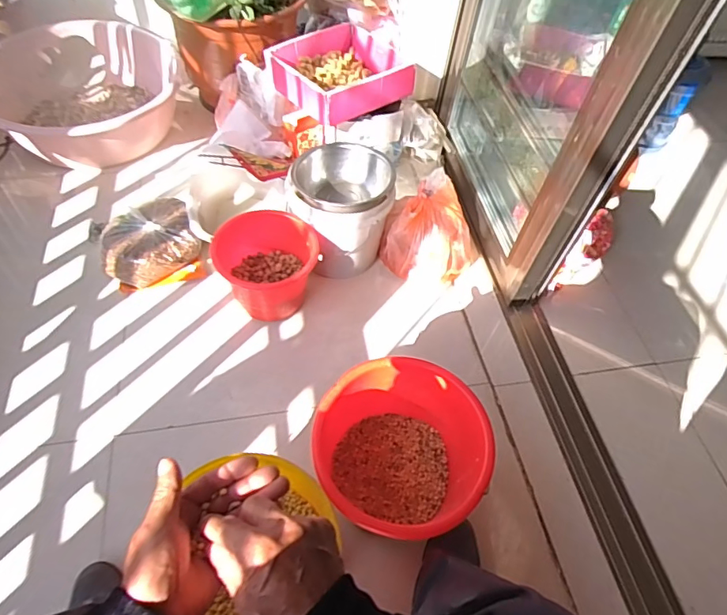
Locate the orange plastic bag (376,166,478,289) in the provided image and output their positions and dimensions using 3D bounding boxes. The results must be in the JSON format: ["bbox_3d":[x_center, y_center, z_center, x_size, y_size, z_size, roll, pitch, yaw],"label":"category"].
[{"bbox_3d":[0.165,-0.175,1.209,0.192,0.212,0.184,40,61,20],"label":"orange plastic bag"}]

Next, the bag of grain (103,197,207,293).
[{"bbox_3d":[-0.525,-0.156,1.213,0.221,0.102,0.208,-14,58,-15],"label":"bag of grain"}]

